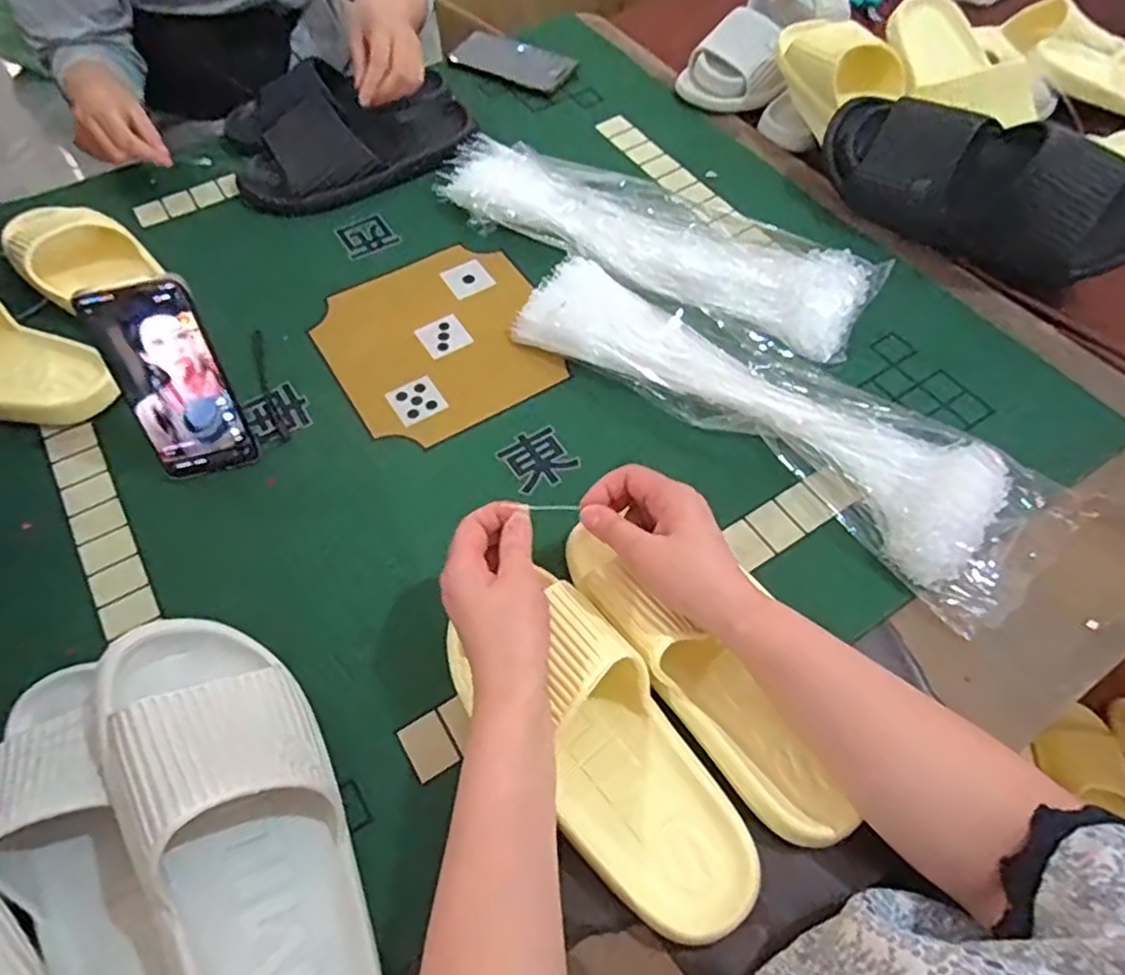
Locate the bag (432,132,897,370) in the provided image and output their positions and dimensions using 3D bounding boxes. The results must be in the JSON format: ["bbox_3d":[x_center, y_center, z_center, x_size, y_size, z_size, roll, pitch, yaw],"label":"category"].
[{"bbox_3d":[0.070,-0.254,0.699,0.469,0.048,0.133,26,63,16],"label":"bag"}]

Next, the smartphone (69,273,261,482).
[{"bbox_3d":[-0.300,-0.078,0.538,0.076,0.165,0.013,-11,38,-5],"label":"smartphone"}]

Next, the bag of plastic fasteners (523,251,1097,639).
[{"bbox_3d":[0.165,-0.072,0.574,0.472,0.064,0.122,37,67,21],"label":"bag of plastic fasteners"}]

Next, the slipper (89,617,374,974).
[{"bbox_3d":[-0.169,0.192,0.382,0.114,0.080,0.289,-11,60,-41],"label":"slipper"}]

